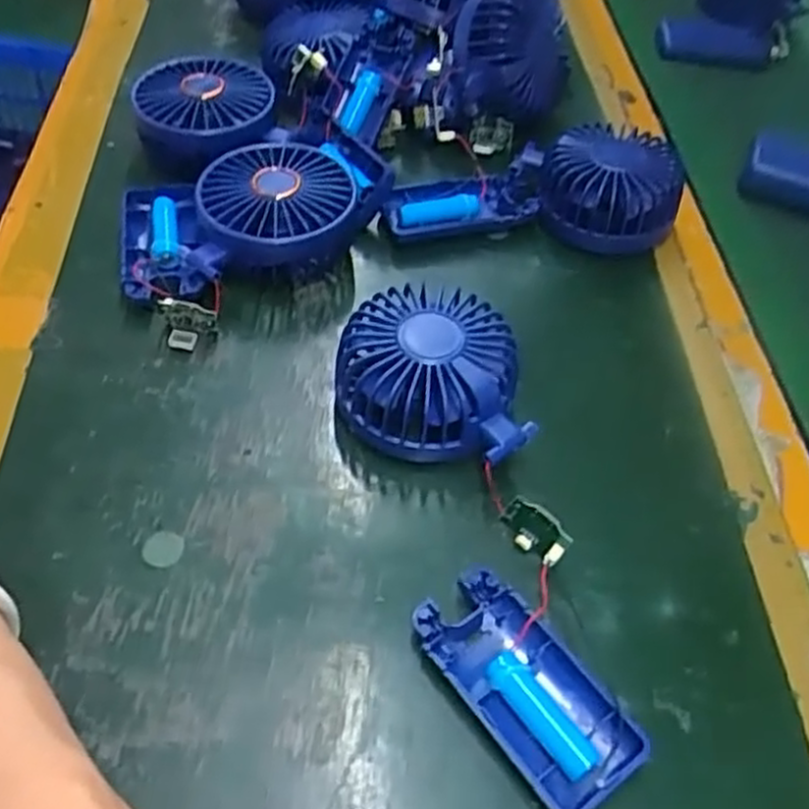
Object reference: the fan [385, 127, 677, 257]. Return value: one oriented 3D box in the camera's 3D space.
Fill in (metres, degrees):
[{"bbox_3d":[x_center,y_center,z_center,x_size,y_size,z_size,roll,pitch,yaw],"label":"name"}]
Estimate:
[{"bbox_3d":[0.079,-0.133,0.474,0.177,0.045,0.076,3,51,-3],"label":"fan"}]

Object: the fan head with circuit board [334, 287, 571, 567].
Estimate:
[{"bbox_3d":[0.034,0.001,0.368,0.139,0.044,0.081,34,56,21],"label":"fan head with circuit board"}]

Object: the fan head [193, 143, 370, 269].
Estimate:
[{"bbox_3d":[-0.071,-0.107,0.439,0.082,0.045,0.080,13,51,5],"label":"fan head"}]

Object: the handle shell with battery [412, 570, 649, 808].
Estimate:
[{"bbox_3d":[0.045,0.108,0.301,0.044,0.015,0.091,-30,60,-26],"label":"handle shell with battery"}]

